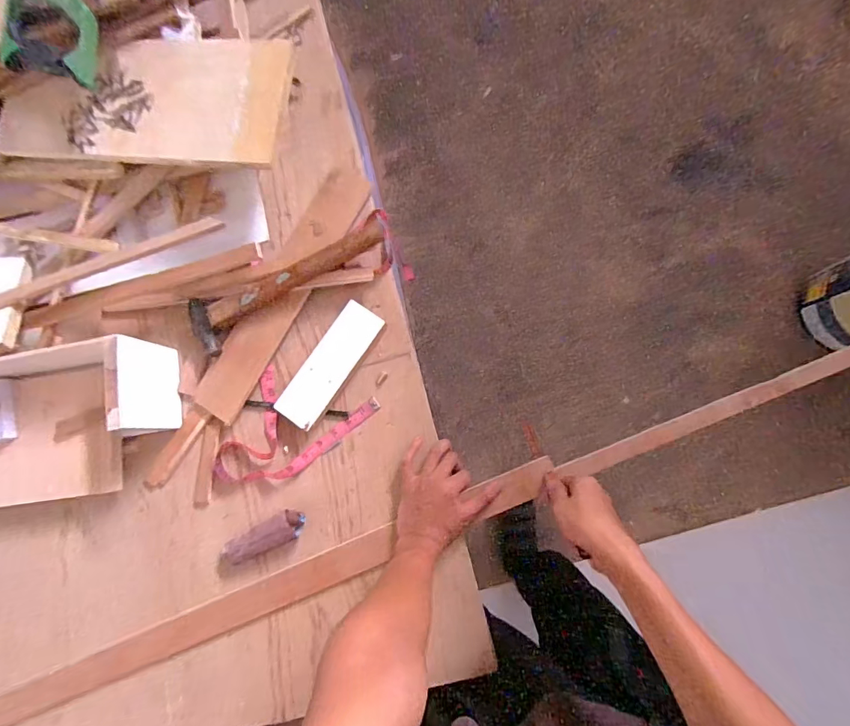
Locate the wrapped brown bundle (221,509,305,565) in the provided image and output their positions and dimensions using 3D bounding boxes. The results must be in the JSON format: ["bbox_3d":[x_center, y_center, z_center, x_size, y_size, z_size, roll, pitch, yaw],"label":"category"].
[{"bbox_3d":[-0.227,0.247,0.629,0.127,0.029,0.039,-29,81,4],"label":"wrapped brown bundle"}]

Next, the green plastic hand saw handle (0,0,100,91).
[{"bbox_3d":[-0.468,-0.421,0.562,0.112,0.040,0.120,9,85,9],"label":"green plastic hand saw handle"}]

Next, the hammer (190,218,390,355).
[{"bbox_3d":[-0.205,-0.131,0.657,0.322,0.046,0.083,-32,81,3],"label":"hammer"}]

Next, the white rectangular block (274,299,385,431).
[{"bbox_3d":[-0.137,0.003,0.650,0.066,0.023,0.190,35,89,10],"label":"white rectangular block"}]

